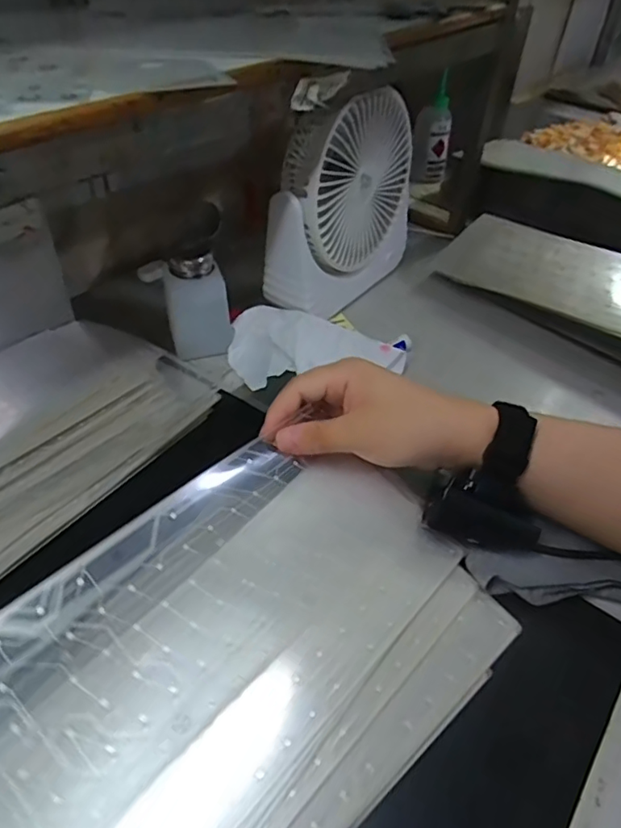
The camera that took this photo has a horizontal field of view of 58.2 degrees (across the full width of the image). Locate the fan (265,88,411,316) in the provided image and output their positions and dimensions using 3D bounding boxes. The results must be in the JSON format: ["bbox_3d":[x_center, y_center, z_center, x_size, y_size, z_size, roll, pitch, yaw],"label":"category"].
[{"bbox_3d":[0.034,-0.211,0.558,0.065,0.184,0.188,27,48,24],"label":"fan"}]

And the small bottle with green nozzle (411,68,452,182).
[{"bbox_3d":[0.180,-0.409,0.817,0.053,0.139,0.038,8,43,6],"label":"small bottle with green nozzle"}]

